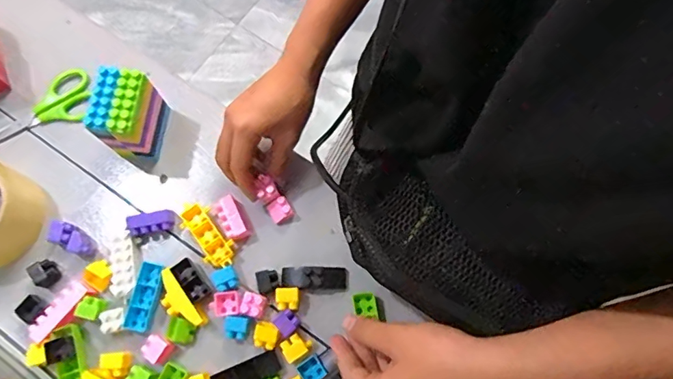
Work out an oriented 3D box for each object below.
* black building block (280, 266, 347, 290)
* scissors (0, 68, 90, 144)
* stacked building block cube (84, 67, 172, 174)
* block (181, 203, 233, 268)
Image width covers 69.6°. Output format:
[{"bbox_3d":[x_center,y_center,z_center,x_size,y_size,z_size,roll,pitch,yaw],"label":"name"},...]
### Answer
[{"bbox_3d":[-0.021,0.080,0.440,0.059,0.012,0.021,1,74,1],"label":"black building block"},{"bbox_3d":[-0.304,-0.072,0.495,0.129,0.012,0.050,-42,77,-10],"label":"scissors"},{"bbox_3d":[-0.192,-0.065,0.452,0.040,0.076,0.065,11,74,4],"label":"stacked building block cube"},{"bbox_3d":[-0.120,0.043,0.449,0.029,0.013,0.068,-37,76,-9],"label":"block"}]

